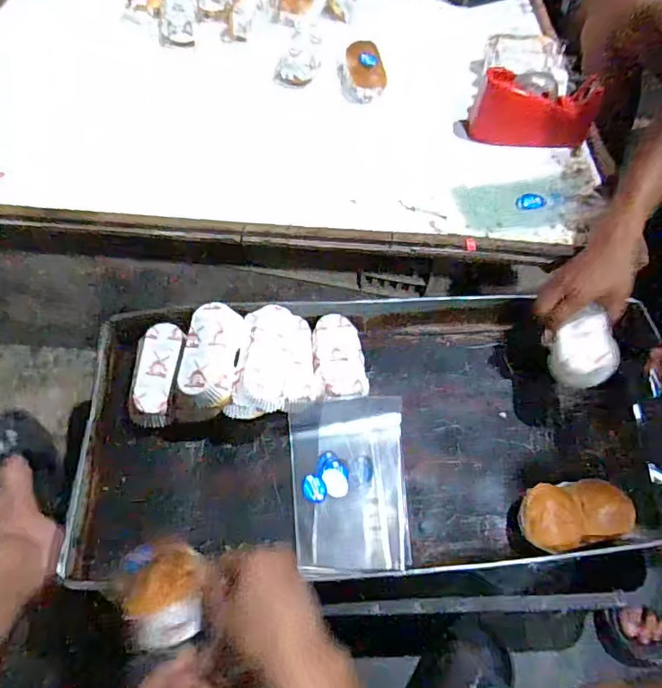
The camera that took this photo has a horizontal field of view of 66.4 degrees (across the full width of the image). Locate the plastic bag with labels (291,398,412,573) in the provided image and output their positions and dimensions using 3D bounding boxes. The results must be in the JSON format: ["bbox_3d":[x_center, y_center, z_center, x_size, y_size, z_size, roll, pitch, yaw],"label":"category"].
[{"bbox_3d":[0.025,0.177,0.661,0.149,0.025,0.222,-4,61,0],"label":"plastic bag with labels"}]

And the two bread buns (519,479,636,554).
[{"bbox_3d":[0.313,0.217,0.650,0.149,0.041,0.078,-6,57,-8],"label":"two bread buns"}]

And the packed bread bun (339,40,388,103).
[{"bbox_3d":[0.058,-0.515,0.952,0.093,0.043,0.138,5,56,-1],"label":"packed bread bun"}]

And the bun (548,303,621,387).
[{"bbox_3d":[0.351,0.013,0.706,0.066,0.069,0.099,-4,56,-7],"label":"bun"}]

